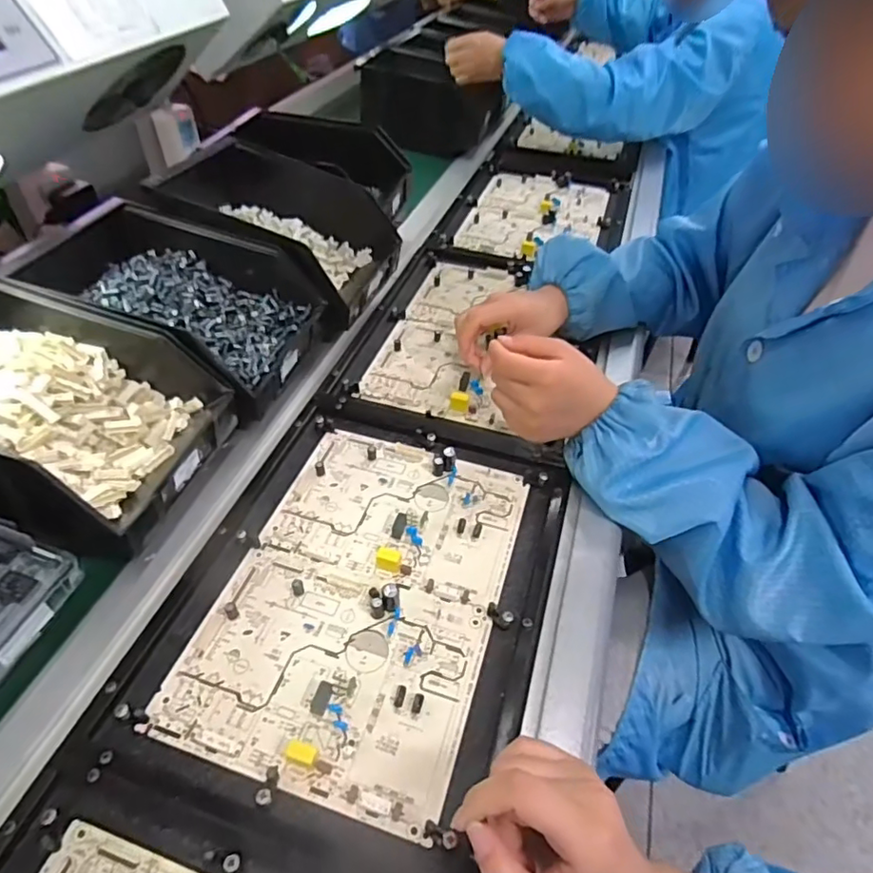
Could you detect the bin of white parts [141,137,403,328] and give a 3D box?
[{"bbox_3d":[-0.176,-0.233,0.641,0.243,0.107,0.168,14,47,13],"label":"bin of white parts"}]

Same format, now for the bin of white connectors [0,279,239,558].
[{"bbox_3d":[-0.310,-0.007,0.456,0.248,0.132,0.169,13,47,12],"label":"bin of white connectors"}]

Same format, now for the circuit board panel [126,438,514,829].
[{"bbox_3d":[-0.057,0.113,0.441,0.198,0.015,0.284,14,49,10],"label":"circuit board panel"}]

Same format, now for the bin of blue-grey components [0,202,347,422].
[{"bbox_3d":[-0.237,-0.128,0.544,0.247,0.092,0.173,12,47,11],"label":"bin of blue-grey components"}]

